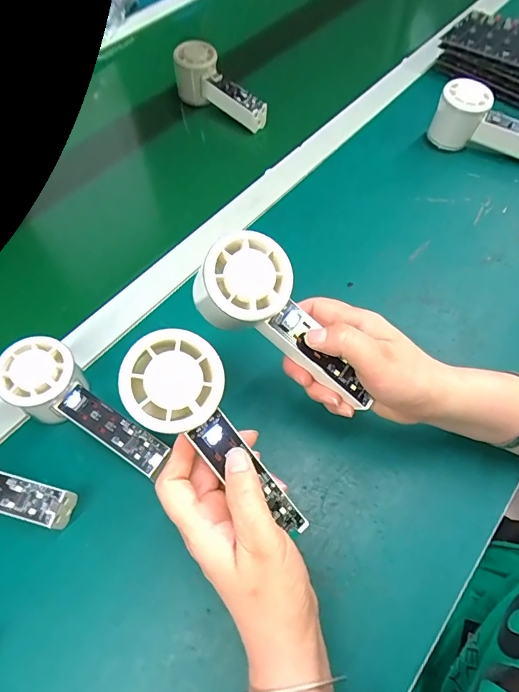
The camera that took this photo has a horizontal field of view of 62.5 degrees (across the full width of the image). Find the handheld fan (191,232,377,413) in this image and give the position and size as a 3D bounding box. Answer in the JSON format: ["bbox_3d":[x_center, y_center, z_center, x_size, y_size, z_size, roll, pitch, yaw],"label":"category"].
[{"bbox_3d":[0.017,-0.009,0.293,0.146,0.034,0.064,45,64,-18],"label":"handheld fan"}]

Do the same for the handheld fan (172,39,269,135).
[{"bbox_3d":[-0.055,-0.344,0.570,0.046,0.063,0.147,-36,64,-17],"label":"handheld fan"}]

